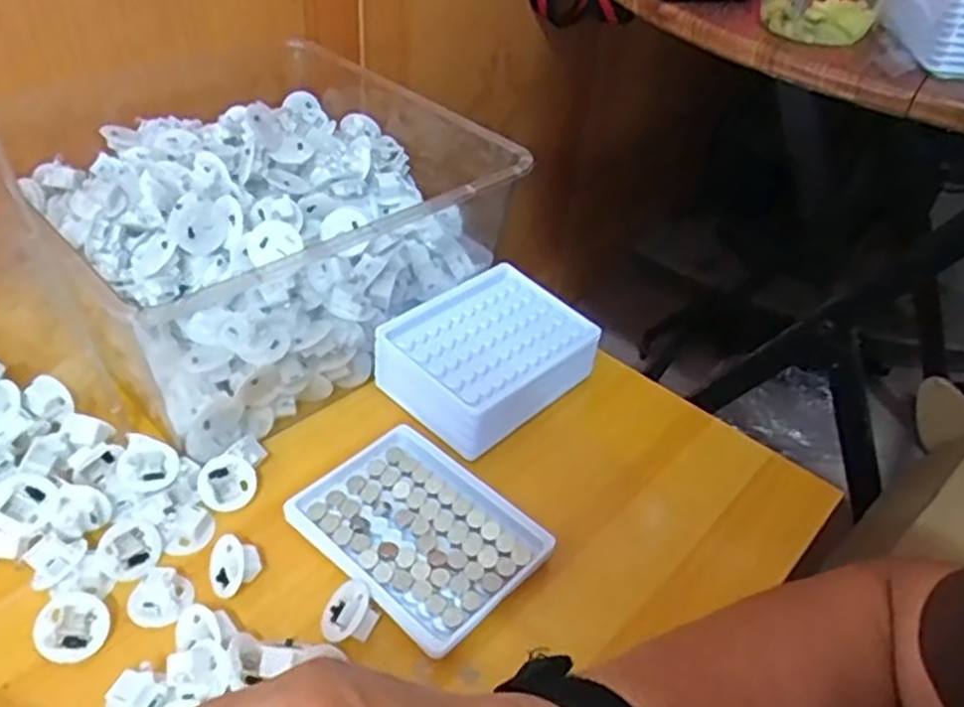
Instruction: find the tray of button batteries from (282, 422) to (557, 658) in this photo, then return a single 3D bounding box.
[{"bbox_3d":[-0.037,0.101,0.446,0.132,0.016,0.096,33,47,27],"label":"tray of button batteries"}]

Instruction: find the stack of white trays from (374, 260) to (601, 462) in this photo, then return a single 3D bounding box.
[{"bbox_3d":[0.007,-0.001,0.540,0.131,0.046,0.106,-29,52,-35],"label":"stack of white trays"}]

